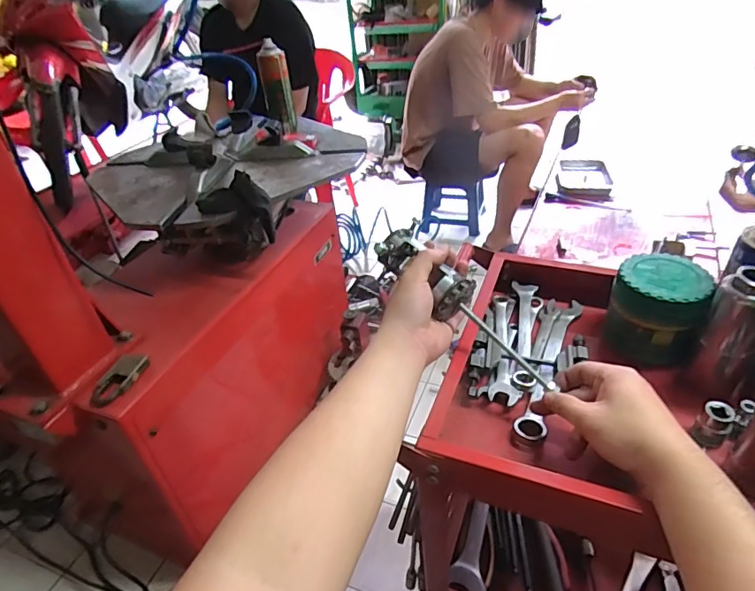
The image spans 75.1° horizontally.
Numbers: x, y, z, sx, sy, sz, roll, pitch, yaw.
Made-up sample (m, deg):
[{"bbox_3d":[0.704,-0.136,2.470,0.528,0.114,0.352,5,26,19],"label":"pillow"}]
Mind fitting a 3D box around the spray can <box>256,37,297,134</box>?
[{"bbox_3d":[-0.244,-0.503,1.191,0.067,0.195,0.058,-13,37,-9],"label":"spray can"}]

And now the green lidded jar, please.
[{"bbox_3d":[0.330,0.012,0.580,0.096,0.089,0.096,17,43,28],"label":"green lidded jar"}]

